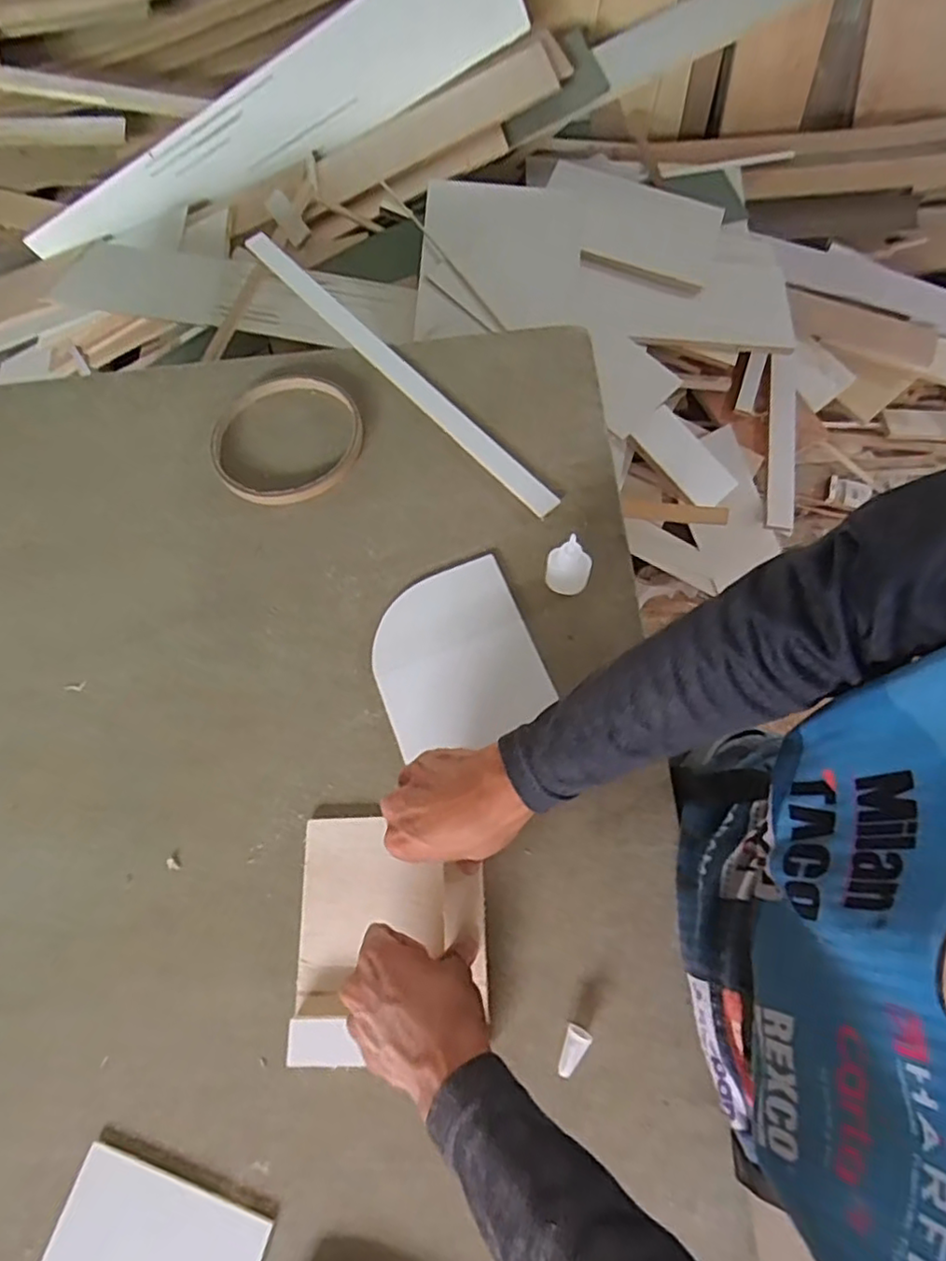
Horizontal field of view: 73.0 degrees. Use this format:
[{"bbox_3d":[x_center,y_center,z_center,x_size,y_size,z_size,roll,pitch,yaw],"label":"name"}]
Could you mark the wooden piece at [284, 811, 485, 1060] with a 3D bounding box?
[{"bbox_3d":[-0.065,0.237,0.506,0.151,0.025,0.174,-4,68,2],"label":"wooden piece"}]

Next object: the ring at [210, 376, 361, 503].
[{"bbox_3d":[-0.200,-0.218,0.697,0.159,0.024,0.168,-1,68,3],"label":"ring"}]

